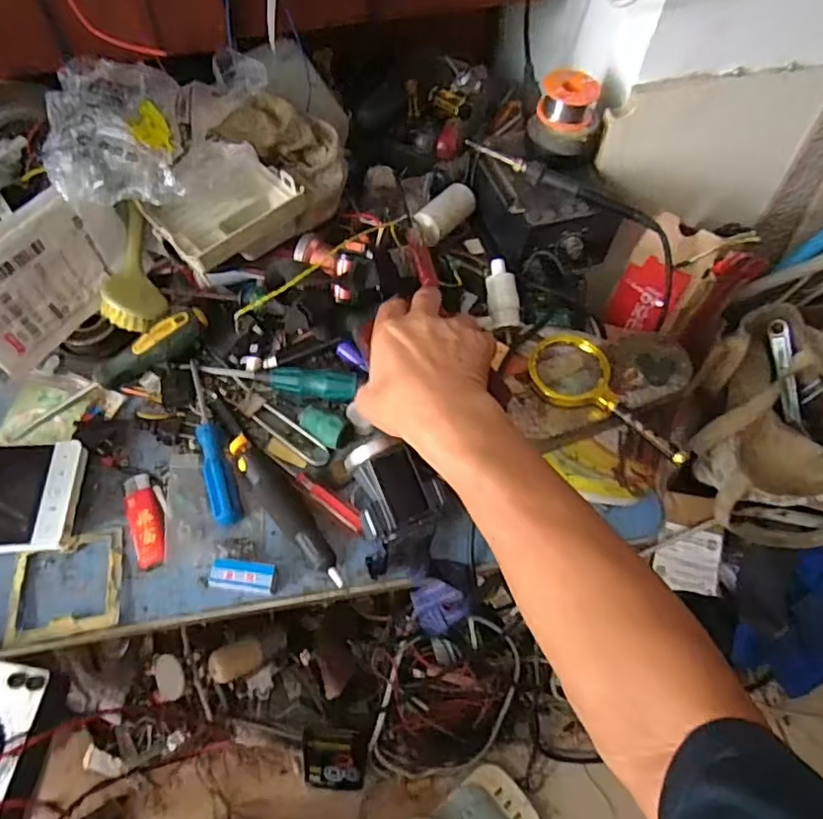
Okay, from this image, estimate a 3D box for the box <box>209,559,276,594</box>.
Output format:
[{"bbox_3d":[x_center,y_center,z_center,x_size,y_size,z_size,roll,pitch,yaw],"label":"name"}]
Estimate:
[{"bbox_3d":[-0.133,0.134,0.478,0.051,0.016,0.022,7,62,1],"label":"box"}]

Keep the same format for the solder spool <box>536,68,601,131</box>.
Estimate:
[{"bbox_3d":[0.154,-0.305,0.585,0.055,0.035,0.055,1,62,-2],"label":"solder spool"}]

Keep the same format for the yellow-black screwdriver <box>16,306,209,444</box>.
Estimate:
[{"bbox_3d":[-0.268,-0.029,0.546,0.192,0.046,0.025,-33,68,-4],"label":"yellow-black screwdriver"}]

